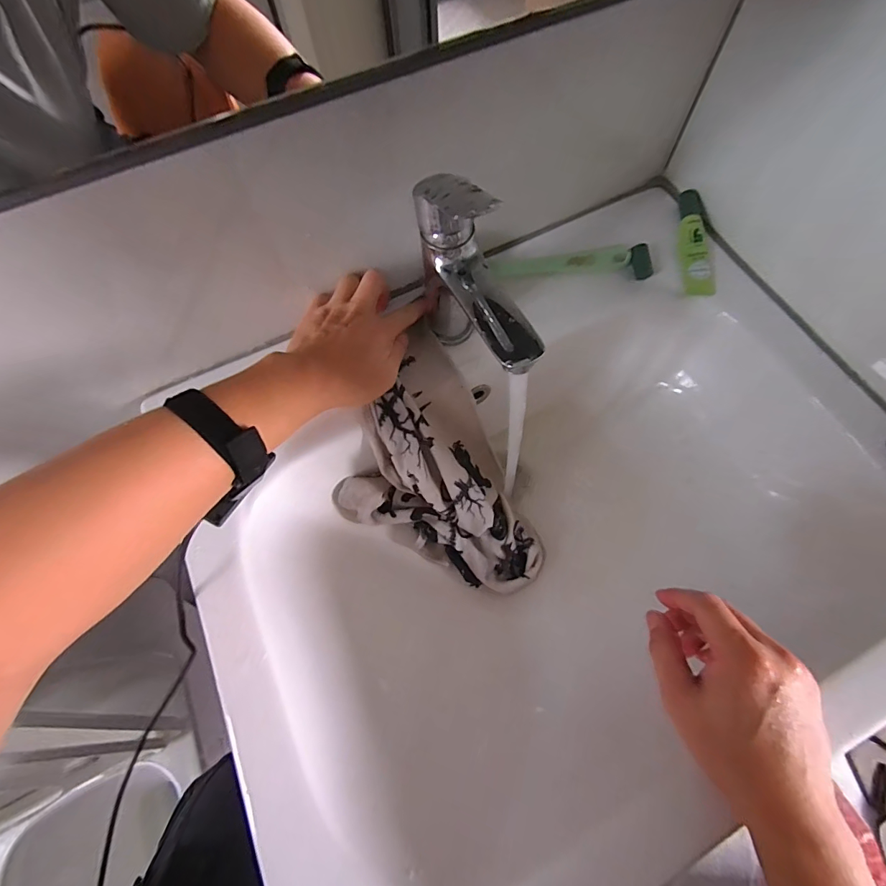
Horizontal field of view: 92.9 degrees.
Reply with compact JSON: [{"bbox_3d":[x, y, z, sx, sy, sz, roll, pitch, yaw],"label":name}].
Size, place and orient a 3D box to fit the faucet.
[{"bbox_3d":[0.027,-0.107,0.335,0.042,0.158,0.133,-27,69,-8],"label":"faucet"}]

